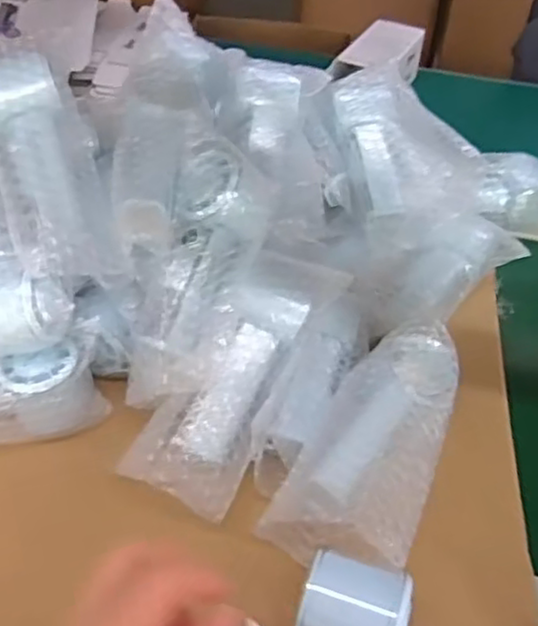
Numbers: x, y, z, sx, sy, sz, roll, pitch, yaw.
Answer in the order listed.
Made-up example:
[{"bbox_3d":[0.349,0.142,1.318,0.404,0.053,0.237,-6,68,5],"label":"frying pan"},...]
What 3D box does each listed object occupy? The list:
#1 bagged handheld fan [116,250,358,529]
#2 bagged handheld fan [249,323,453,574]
[{"bbox_3d":[-0.019,0.029,0.489,0.071,0.066,0.215,22,62,17],"label":"bagged handheld fan"},{"bbox_3d":[0.078,0.088,0.484,0.087,0.062,0.182,23,46,18],"label":"bagged handheld fan"}]

